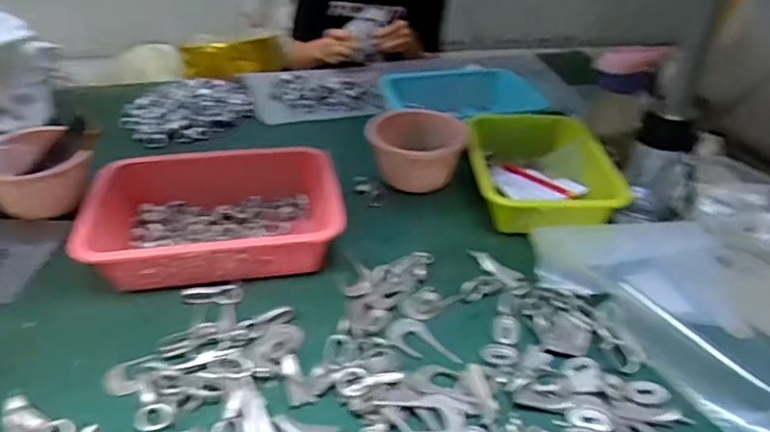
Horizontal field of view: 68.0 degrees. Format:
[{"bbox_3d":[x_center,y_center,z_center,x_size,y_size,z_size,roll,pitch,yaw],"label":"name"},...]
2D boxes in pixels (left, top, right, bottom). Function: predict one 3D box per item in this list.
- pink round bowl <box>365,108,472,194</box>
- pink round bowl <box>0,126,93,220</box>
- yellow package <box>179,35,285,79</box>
[{"bbox_3d":[0.042,-0.106,0.881,0.131,0.079,0.121,26,40,31],"label":"pink round bowl"},{"bbox_3d":[-0.487,-0.059,0.799,0.138,0.074,0.136,-20,40,-30],"label":"pink round bowl"},{"bbox_3d":[-0.462,-0.476,1.737,0.296,0.102,0.058,0,35,-4],"label":"yellow package"}]

